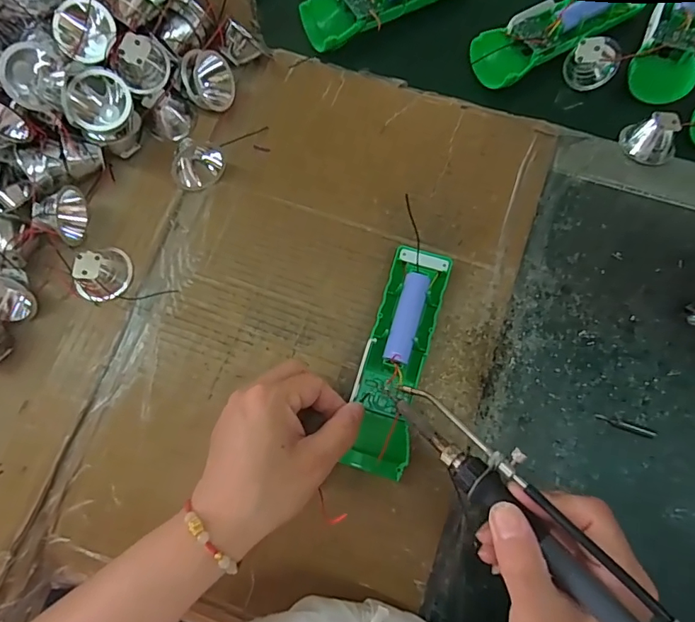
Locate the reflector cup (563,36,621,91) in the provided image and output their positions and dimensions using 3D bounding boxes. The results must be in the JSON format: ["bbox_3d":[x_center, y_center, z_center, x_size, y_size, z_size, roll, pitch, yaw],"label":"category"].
[{"bbox_3d":[0.203,-0.205,0.389,0.035,0.039,0.026,7,75,5],"label":"reflector cup"}]

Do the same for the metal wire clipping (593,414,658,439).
[{"bbox_3d":[0.193,0.079,0.327,0.039,0.004,0.007,17,76,7],"label":"metal wire clipping"}]

